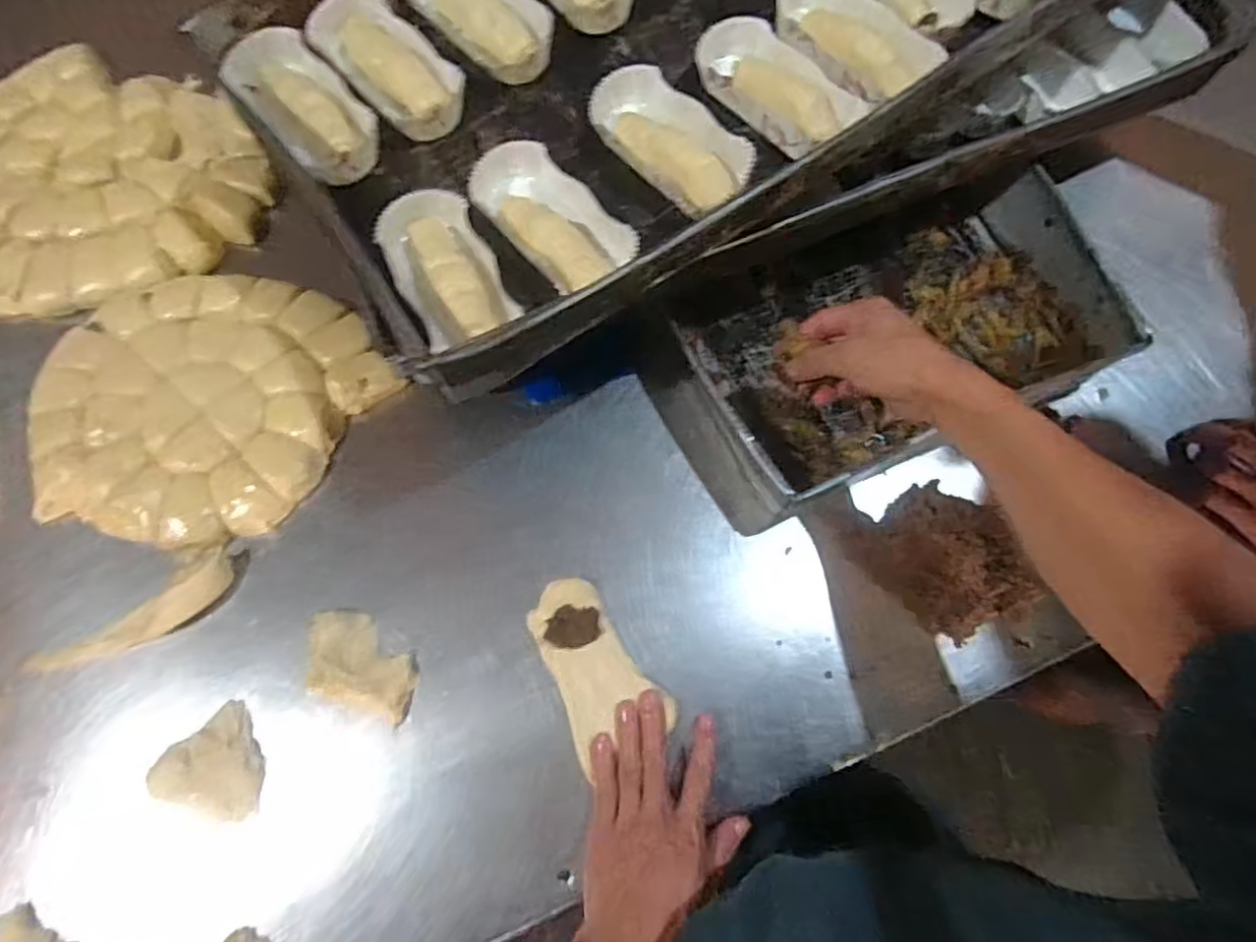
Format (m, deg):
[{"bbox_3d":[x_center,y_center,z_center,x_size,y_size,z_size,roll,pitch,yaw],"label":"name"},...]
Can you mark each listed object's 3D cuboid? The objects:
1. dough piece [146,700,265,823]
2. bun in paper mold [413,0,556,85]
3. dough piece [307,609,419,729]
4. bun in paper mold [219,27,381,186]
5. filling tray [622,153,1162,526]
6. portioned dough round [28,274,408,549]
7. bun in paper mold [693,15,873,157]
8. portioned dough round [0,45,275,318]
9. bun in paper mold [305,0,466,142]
[{"bbox_3d":[-0.311,0.216,0.500,0.077,0.012,0.074,18,74,4],"label":"dough piece"},{"bbox_3d":[-0.121,-0.375,0.537,0.143,0.033,0.070,40,77,10],"label":"bun in paper mold"},{"bbox_3d":[-0.206,0.148,0.512,0.094,0.012,0.063,20,74,5],"label":"dough piece"},{"bbox_3d":[-0.245,-0.278,0.504,0.069,0.028,0.136,-40,78,-11],"label":"bun in paper mold"},{"bbox_3d":[0.222,-0.123,0.595,0.391,0.077,0.229,-24,75,-8],"label":"filling tray"},{"bbox_3d":[-0.367,-0.059,0.568,0.256,0.027,0.251,0,74,-1],"label":"portioned dough round"},{"bbox_3d":[0.108,-0.294,0.501,0.061,0.026,0.134,-38,78,-11],"label":"bun in paper mold"},{"bbox_3d":[-0.520,-0.294,0.640,0.285,0.021,0.296,0,74,-1],"label":"portioned dough round"},{"bbox_3d":[-0.187,-0.318,0.520,0.069,0.033,0.138,-39,78,-11],"label":"bun in paper mold"}]

